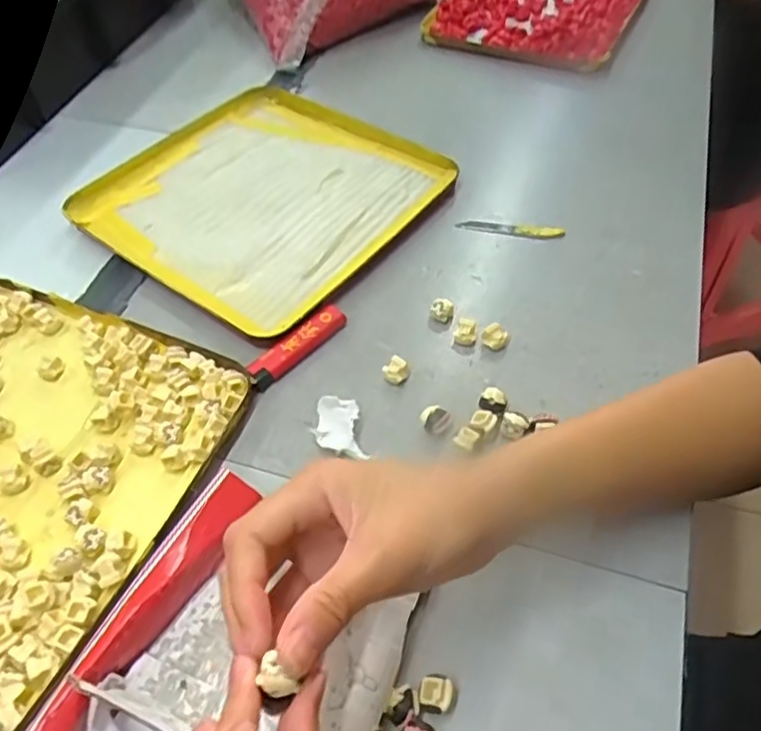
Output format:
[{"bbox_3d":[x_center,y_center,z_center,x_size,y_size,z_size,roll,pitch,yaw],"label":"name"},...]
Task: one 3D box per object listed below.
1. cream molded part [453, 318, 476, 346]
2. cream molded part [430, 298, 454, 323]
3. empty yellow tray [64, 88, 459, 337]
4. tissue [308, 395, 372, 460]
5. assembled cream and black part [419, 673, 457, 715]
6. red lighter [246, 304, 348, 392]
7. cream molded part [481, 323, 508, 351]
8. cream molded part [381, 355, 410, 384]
[{"bbox_3d":[0.057,-0.023,0.429,0.014,0.014,0.015,6,53,5],"label":"cream molded part"},{"bbox_3d":[0.043,-0.039,0.443,0.016,0.014,0.014,6,53,5],"label":"cream molded part"},{"bbox_3d":[-0.094,-0.141,0.521,0.232,0.011,0.233,31,59,22],"label":"empty yellow tray"},{"bbox_3d":[-0.026,0.036,0.385,0.029,0.012,0.045,-10,53,-7],"label":"tissue"},{"bbox_3d":[0.026,0.151,0.292,0.016,0.010,0.016,13,54,11],"label":"assembled cream and black part"},{"bbox_3d":[-0.056,-0.013,0.430,0.021,0.013,0.078,36,61,25],"label":"red lighter"},{"bbox_3d":[0.076,-0.020,0.425,0.017,0.013,0.014,14,54,11],"label":"cream molded part"},{"bbox_3d":[0.010,0.004,0.410,0.016,0.017,0.011,7,53,6],"label":"cream molded part"}]

